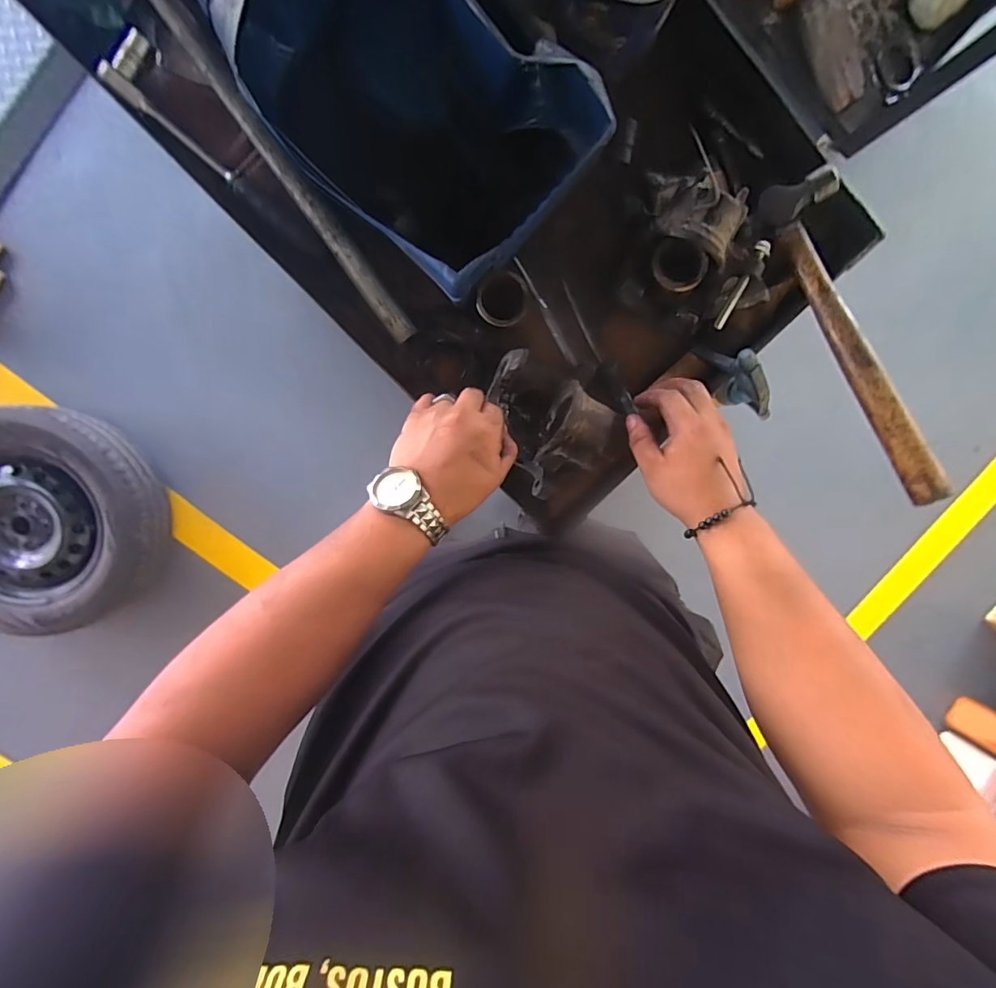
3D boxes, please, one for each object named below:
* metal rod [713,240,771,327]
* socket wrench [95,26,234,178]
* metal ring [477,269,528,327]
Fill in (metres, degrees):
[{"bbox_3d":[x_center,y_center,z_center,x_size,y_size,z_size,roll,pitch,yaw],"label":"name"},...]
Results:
[{"bbox_3d":[0.244,-0.206,0.472,0.016,0.016,0.087,24,97,-6],"label":"metal rod"},{"bbox_3d":[-0.289,-0.351,0.437,0.129,0.026,0.053,40,95,-7],"label":"socket wrench"},{"bbox_3d":[0.004,-0.191,0.466,0.049,0.005,0.051,-3,114,-6],"label":"metal ring"}]

